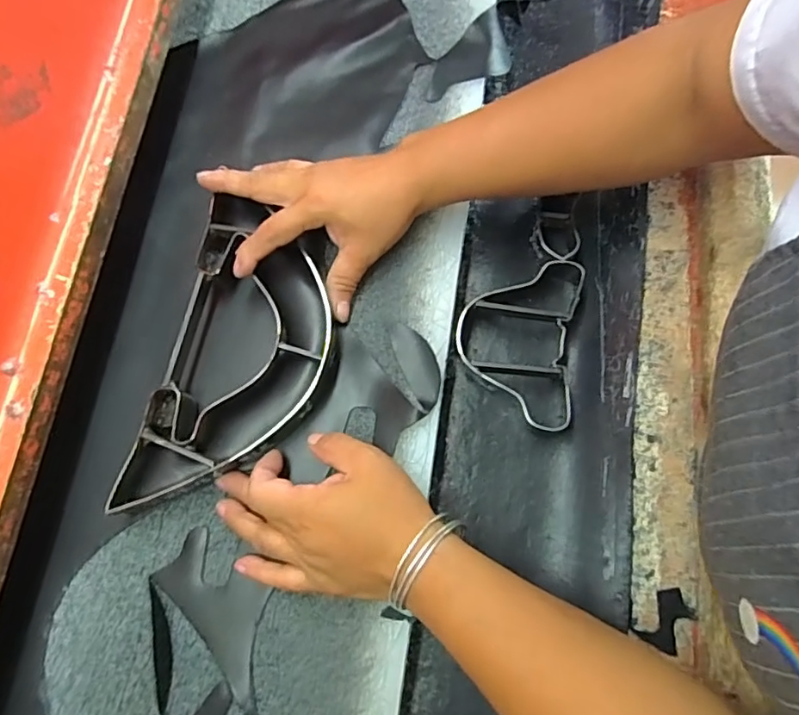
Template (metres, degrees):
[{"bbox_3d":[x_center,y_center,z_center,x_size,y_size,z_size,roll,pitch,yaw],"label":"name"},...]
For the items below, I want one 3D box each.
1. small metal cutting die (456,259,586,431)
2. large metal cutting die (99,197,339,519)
[{"bbox_3d":[0.089,-0.014,0.429,0.089,0.031,0.129,9,75,6],"label":"small metal cutting die"},{"bbox_3d":[-0.111,0.000,0.411,0.119,0.035,0.238,13,75,3],"label":"large metal cutting die"}]

